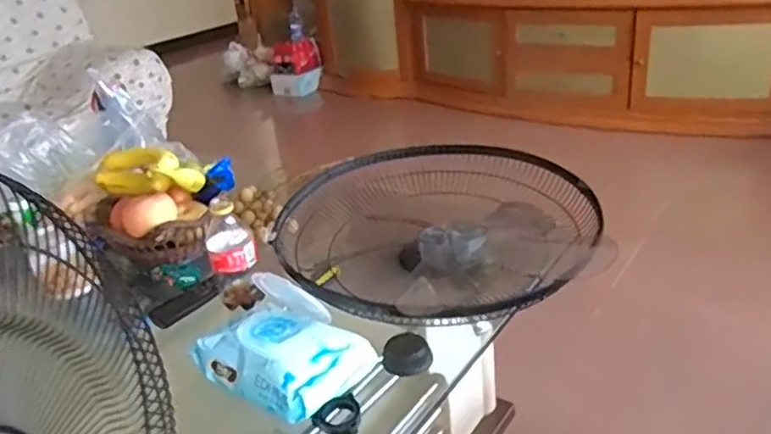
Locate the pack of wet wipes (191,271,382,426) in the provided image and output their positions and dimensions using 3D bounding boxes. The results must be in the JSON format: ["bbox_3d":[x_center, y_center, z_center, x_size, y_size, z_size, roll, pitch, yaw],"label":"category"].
[{"bbox_3d":[-0.115,0.130,0.681,0.173,0.102,0.108,13,33,34],"label":"pack of wet wipes"}]

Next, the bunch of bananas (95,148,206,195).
[{"bbox_3d":[-0.391,-0.070,1.001,0.196,0.066,0.064,10,31,29],"label":"bunch of bananas"}]

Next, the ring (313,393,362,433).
[{"bbox_3d":[-0.045,0.204,0.633,0.048,0.016,0.041,-22,31,-28],"label":"ring"}]

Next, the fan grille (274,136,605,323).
[{"bbox_3d":[0.064,0.017,0.891,0.417,0.091,0.438,-5,27,3],"label":"fan grille"}]

